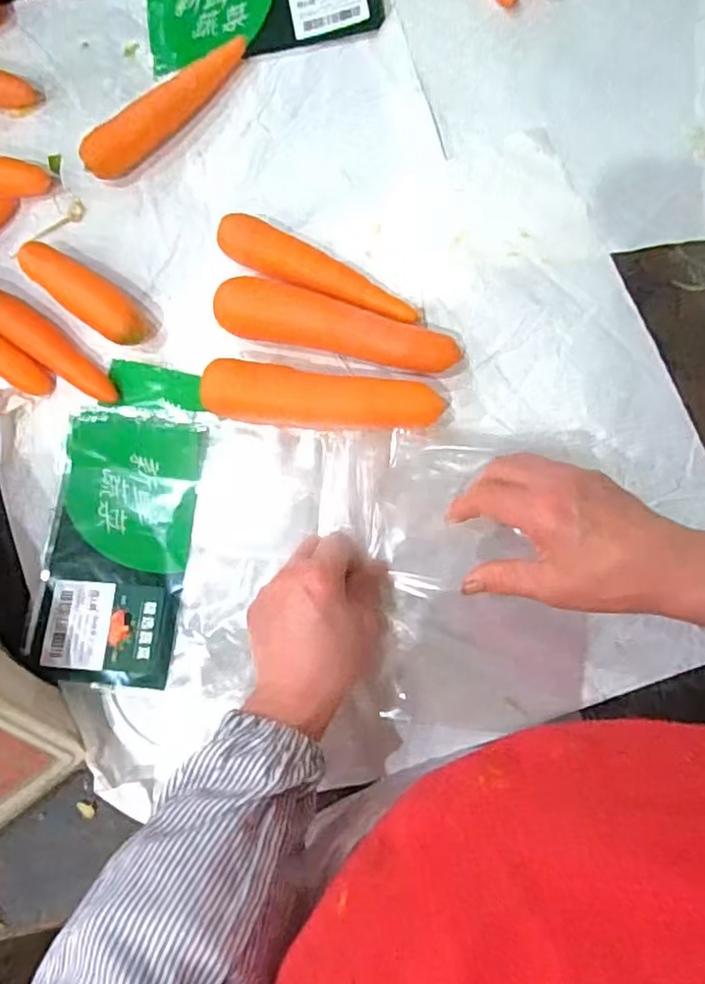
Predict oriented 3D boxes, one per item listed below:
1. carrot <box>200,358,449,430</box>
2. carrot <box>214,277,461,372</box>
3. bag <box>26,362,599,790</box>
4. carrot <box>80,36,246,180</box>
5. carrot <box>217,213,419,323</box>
[{"bbox_3d":[-0.021,-0.066,0.451,0.167,0.035,0.039,3,84,5],"label":"carrot"},{"bbox_3d":[-0.010,-0.118,0.453,0.170,0.043,0.044,10,84,6],"label":"carrot"},{"bbox_3d":[-0.027,0.054,0.448,0.370,0.020,0.241,10,84,6],"label":"bag"},{"bbox_3d":[-0.144,-0.301,0.497,0.155,0.027,0.030,-41,82,-1],"label":"carrot"},{"bbox_3d":[-0.024,-0.161,0.468,0.153,0.036,0.032,21,86,7],"label":"carrot"}]

